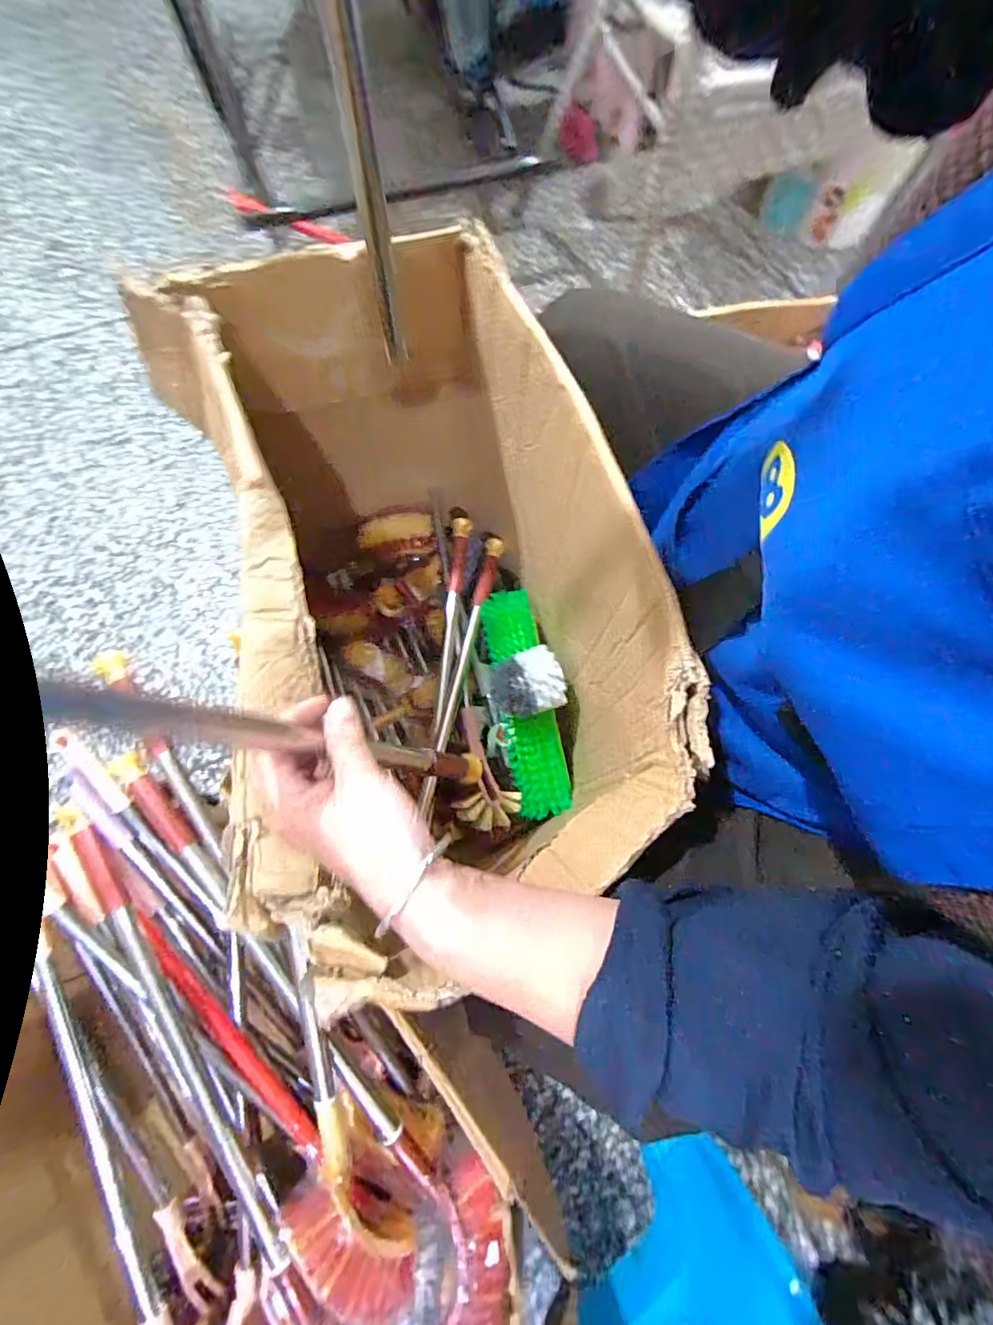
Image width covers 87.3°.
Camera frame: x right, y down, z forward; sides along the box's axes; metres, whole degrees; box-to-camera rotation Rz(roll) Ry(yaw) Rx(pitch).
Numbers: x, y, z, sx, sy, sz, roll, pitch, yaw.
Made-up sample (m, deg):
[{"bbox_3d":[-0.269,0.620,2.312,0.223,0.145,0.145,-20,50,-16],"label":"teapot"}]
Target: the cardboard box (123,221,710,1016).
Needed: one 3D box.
[{"bbox_3d":[-0.074,-0.048,0.564,0.338,0.422,0.561,-16,73,-6],"label":"cardboard box"}]

